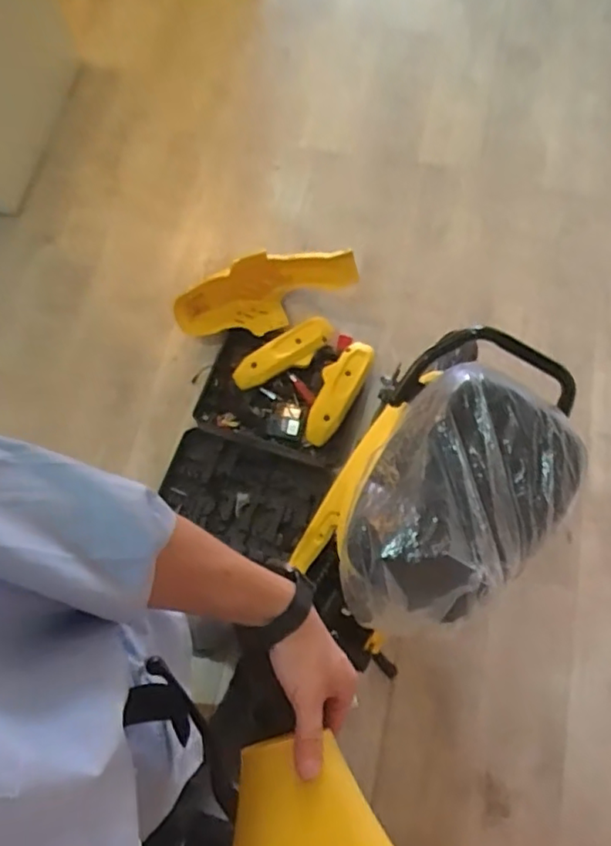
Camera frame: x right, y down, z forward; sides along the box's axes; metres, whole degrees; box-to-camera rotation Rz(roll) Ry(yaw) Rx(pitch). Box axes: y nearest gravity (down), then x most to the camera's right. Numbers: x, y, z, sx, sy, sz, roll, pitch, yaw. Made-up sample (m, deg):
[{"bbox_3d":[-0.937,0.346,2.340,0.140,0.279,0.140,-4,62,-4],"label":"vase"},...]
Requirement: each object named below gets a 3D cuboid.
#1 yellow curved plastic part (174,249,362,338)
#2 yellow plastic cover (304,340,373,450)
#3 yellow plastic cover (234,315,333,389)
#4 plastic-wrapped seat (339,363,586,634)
[{"bbox_3d":[-0.112,-0.356,1.585,0.497,0.191,0.154,-18,73,5],"label":"yellow curved plastic part"},{"bbox_3d":[0.082,-0.087,1.560,0.099,0.034,0.304,25,73,10],"label":"yellow plastic cover"},{"bbox_3d":[-0.057,-0.185,1.591,0.298,0.043,0.100,-29,72,-8],"label":"yellow plastic cover"},{"bbox_3d":[0.201,0.122,0.832,0.250,0.147,0.368,34,75,13],"label":"plastic-wrapped seat"}]

